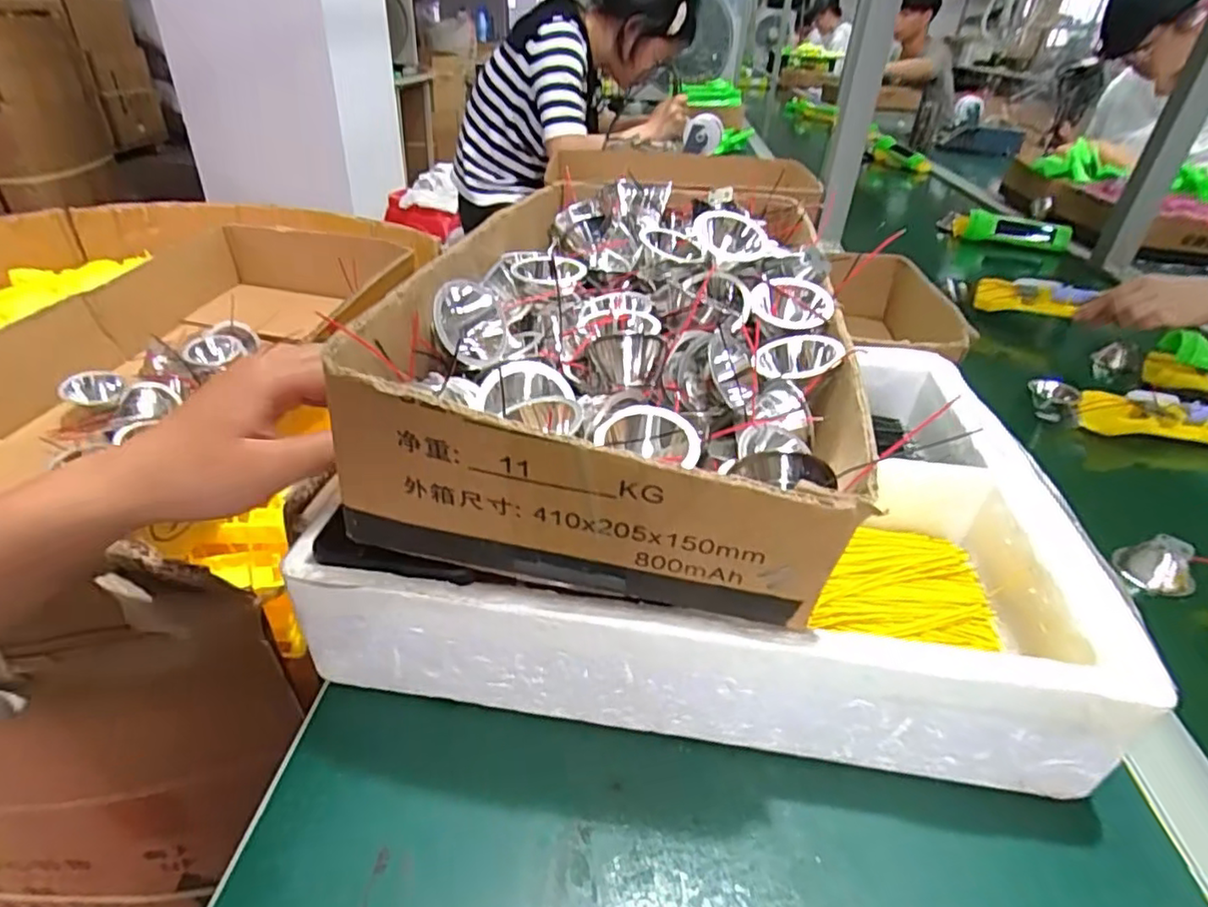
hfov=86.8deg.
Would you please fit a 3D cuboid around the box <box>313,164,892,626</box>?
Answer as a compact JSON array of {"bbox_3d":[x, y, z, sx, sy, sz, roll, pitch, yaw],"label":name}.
[{"bbox_3d":[0.016,-0.055,0.357,0.212,0.094,0.285,9,35,9],"label":"box"}]

